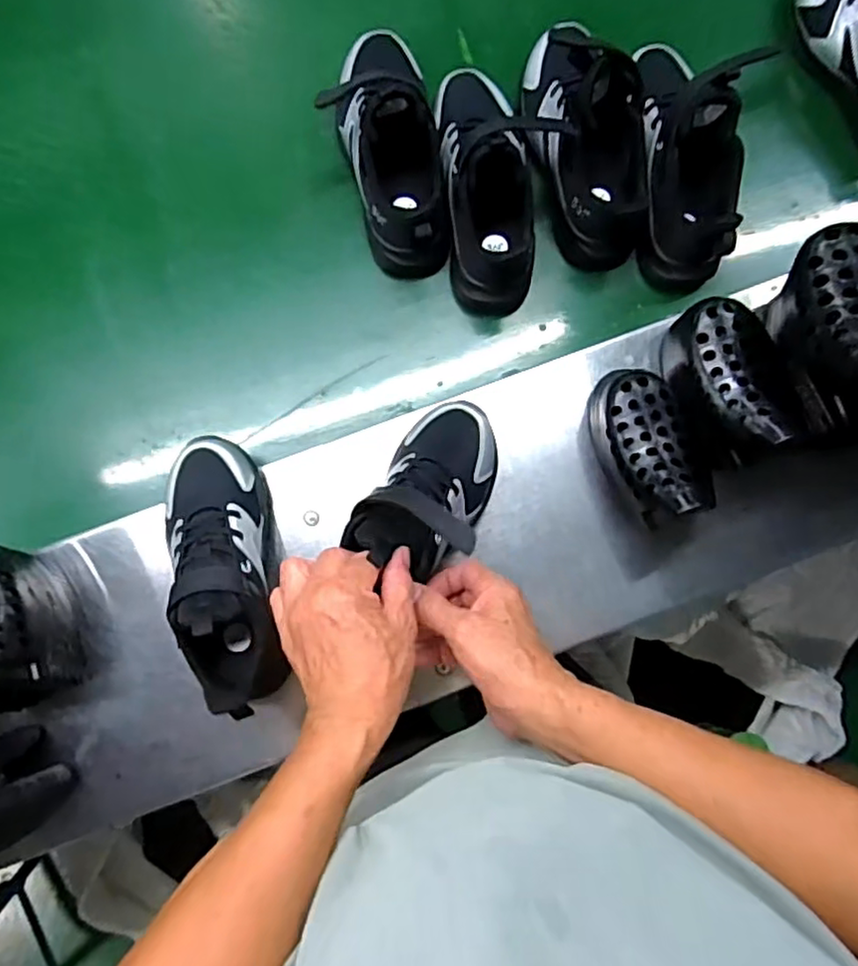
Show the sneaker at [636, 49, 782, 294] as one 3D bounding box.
[{"bbox_3d":[0.215,-0.278,0.543,0.082,0.114,0.198,-2,87,-2],"label":"sneaker"}]

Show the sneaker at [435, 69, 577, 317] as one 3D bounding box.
[{"bbox_3d":[0.047,-0.256,0.551,0.084,0.108,0.204,-5,87,-2],"label":"sneaker"}]

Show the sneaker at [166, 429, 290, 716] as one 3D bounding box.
[{"bbox_3d":[-0.160,0.066,0.498,0.074,0.107,0.205,-9,72,-2],"label":"sneaker"}]

